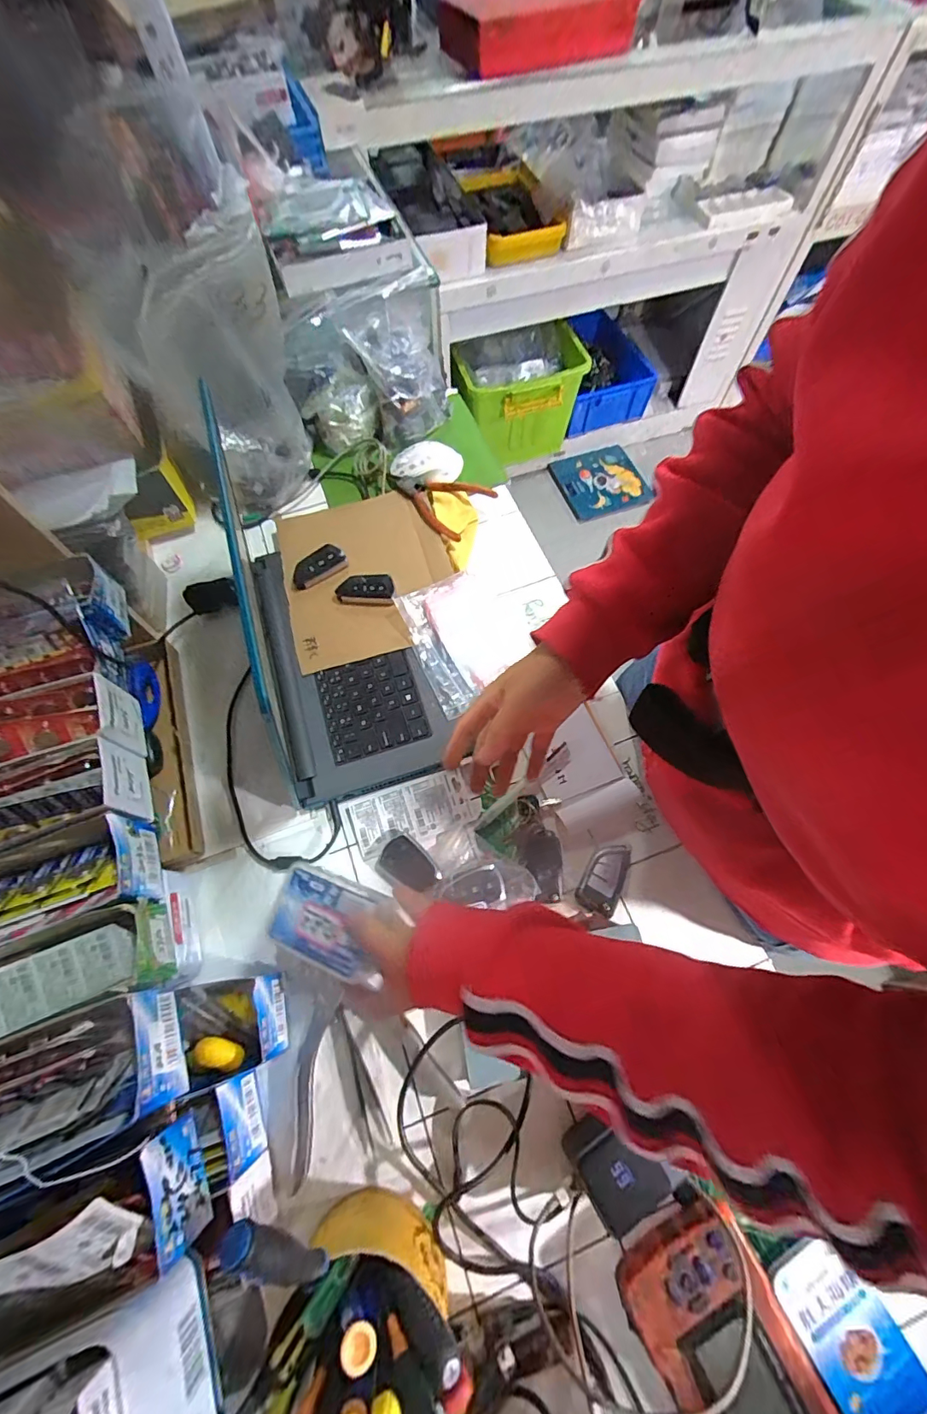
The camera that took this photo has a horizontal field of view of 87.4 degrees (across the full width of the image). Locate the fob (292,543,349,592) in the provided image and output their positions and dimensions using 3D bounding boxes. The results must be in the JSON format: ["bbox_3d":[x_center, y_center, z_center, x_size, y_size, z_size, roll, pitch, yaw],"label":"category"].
[{"bbox_3d":[-0.180,-0.172,0.604,0.071,0.020,0.040,-37,72,-15],"label":"fob"}]

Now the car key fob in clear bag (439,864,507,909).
[{"bbox_3d":[0.008,0.176,0.469,0.060,0.012,0.035,-14,67,-6],"label":"car key fob in clear bag"}]

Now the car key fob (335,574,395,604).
[{"bbox_3d":[-0.119,-0.142,0.589,0.069,0.023,0.032,2,67,1],"label":"car key fob"}]

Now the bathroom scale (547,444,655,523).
[{"bbox_3d":[0.465,-0.758,1.630,0.284,0.036,0.249,-19,68,-8],"label":"bathroom scale"}]

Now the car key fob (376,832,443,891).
[{"bbox_3d":[-0.056,0.159,0.482,0.039,0.012,0.060,-42,73,-16],"label":"car key fob"}]

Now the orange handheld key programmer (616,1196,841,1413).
[{"bbox_3d":[0.187,0.452,0.325,0.096,0.029,0.174,-26,69,-11],"label":"orange handheld key programmer"}]

